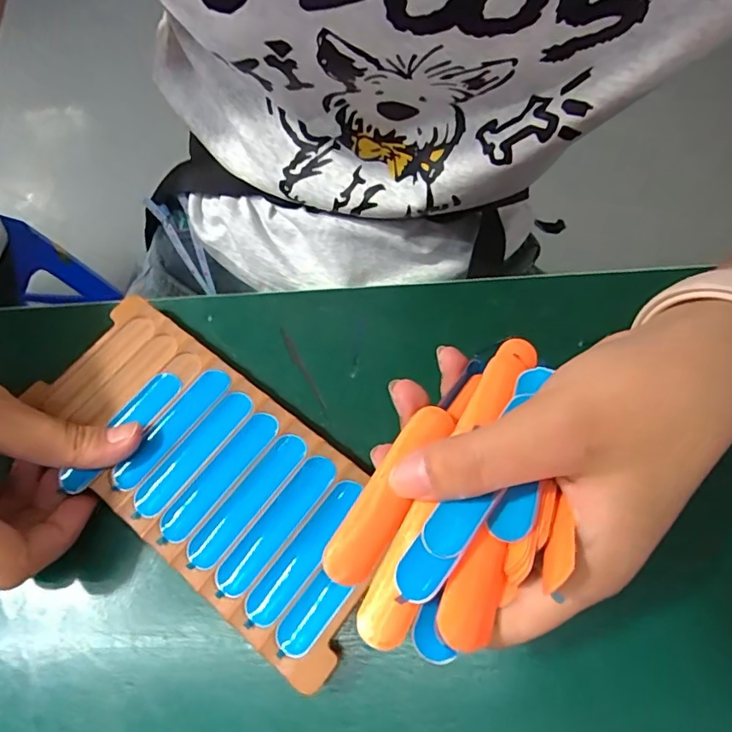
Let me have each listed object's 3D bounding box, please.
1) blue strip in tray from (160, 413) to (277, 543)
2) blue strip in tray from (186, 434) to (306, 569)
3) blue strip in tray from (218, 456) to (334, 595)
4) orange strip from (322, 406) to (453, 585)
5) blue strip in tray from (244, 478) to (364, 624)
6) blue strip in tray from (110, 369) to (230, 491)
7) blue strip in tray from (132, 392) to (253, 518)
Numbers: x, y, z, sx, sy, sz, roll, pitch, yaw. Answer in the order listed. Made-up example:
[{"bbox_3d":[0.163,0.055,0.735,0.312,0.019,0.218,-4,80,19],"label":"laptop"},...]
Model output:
[{"bbox_3d":[-0.061,0.044,0.213,0.015,0.004,0.062,36,73,16],"label":"blue strip in tray"},{"bbox_3d":[-0.048,0.053,0.209,0.014,0.004,0.062,36,73,16],"label":"blue strip in tray"},{"bbox_3d":[-0.036,0.062,0.205,0.014,0.004,0.062,36,73,16],"label":"blue strip in tray"},{"bbox_3d":[0.009,0.040,0.166,0.016,0.004,0.063,36,68,-1],"label":"orange strip"},{"bbox_3d":[-0.023,0.071,0.200,0.015,0.004,0.062,35,73,15],"label":"blue strip in tray"},{"bbox_3d":[-0.084,0.026,0.224,0.015,0.004,0.062,36,73,16],"label":"blue strip in tray"},{"bbox_3d":[-0.073,0.035,0.219,0.015,0.004,0.062,36,73,16],"label":"blue strip in tray"}]

